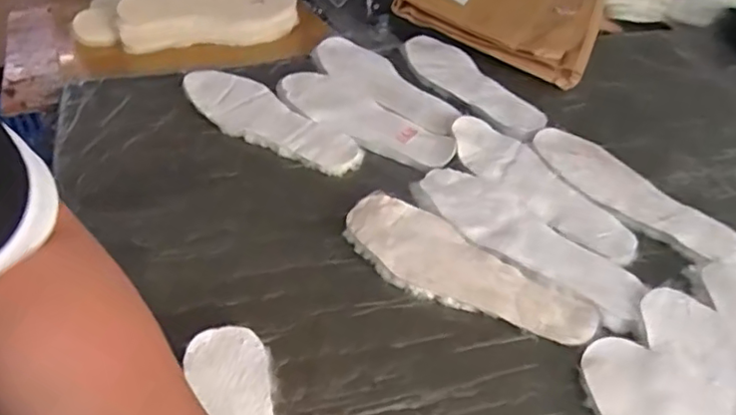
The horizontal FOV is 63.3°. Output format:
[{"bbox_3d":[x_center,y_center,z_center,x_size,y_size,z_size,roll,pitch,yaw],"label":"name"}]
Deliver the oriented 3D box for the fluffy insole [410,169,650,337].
[{"bbox_3d":[0.161,0.034,0.615,0.089,0.010,0.261,-29,52,-33],"label":"fluffy insole"}]

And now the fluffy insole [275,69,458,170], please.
[{"bbox_3d":[-0.010,-0.114,0.753,0.254,0.010,0.087,33,48,27],"label":"fluffy insole"}]

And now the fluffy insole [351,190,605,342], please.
[{"bbox_3d":[0.086,0.064,0.576,0.251,0.021,0.087,30,47,25],"label":"fluffy insole"}]

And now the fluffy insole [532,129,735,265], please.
[{"bbox_3d":[0.298,-0.018,0.679,0.082,0.007,0.254,-26,50,-30],"label":"fluffy insole"}]

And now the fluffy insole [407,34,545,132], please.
[{"bbox_3d":[0.140,-0.177,0.833,0.082,0.010,0.256,-22,48,-28],"label":"fluffy insole"}]

